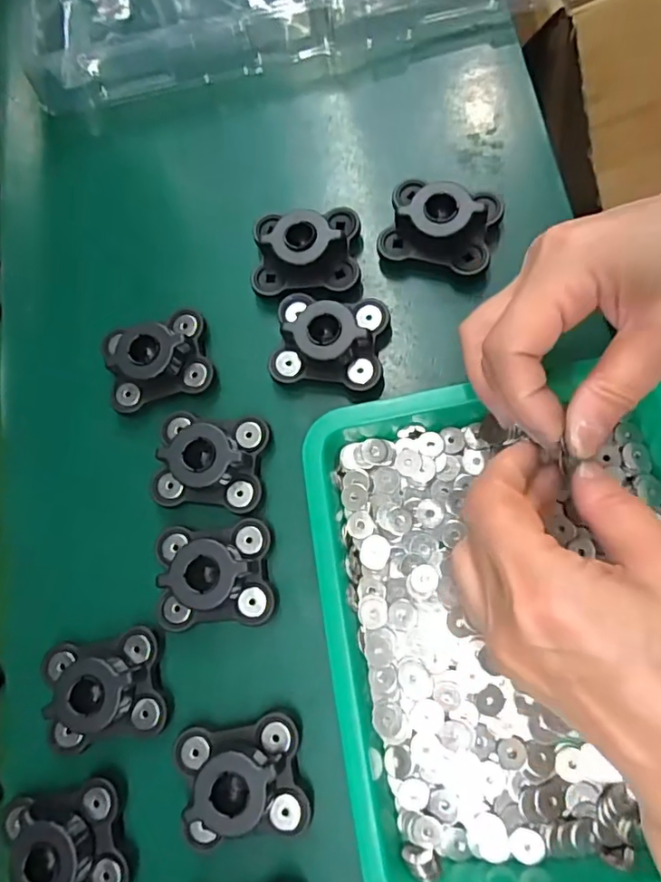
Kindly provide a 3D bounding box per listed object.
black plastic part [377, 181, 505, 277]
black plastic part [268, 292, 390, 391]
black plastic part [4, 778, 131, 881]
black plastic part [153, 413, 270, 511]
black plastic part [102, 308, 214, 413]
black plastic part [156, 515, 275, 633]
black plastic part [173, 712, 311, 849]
[{"bbox_3d":[0.059,-0.117,0.297,0.057,0.026,0.047,18,79,5],"label":"black plastic part"},{"bbox_3d":[-0.001,-0.054,0.291,0.058,0.025,0.047,7,78,3],"label":"black plastic part"},{"bbox_3d":[-0.122,0.187,0.252,0.053,0.026,0.047,-14,77,-2],"label":"black plastic part"},{"bbox_3d":[-0.063,0.009,0.286,0.056,0.021,0.048,6,78,3],"label":"black plastic part"},{"bbox_3d":[-0.096,-0.045,0.305,0.056,0.026,0.046,-14,77,-2],"label":"black plastic part"},{"bbox_3d":[-0.058,0.065,0.274,0.057,0.028,0.048,-5,77,1],"label":"black plastic part"},{"bbox_3d":[-0.041,0.153,0.252,0.056,0.030,0.047,-11,77,-1],"label":"black plastic part"}]

